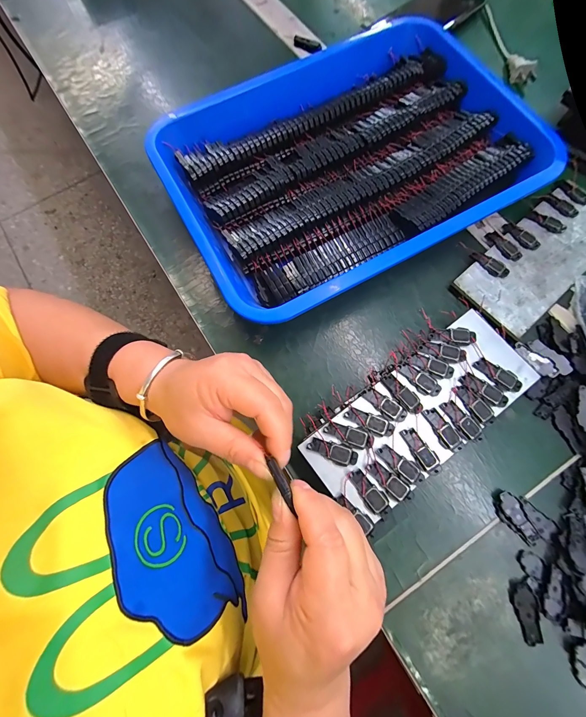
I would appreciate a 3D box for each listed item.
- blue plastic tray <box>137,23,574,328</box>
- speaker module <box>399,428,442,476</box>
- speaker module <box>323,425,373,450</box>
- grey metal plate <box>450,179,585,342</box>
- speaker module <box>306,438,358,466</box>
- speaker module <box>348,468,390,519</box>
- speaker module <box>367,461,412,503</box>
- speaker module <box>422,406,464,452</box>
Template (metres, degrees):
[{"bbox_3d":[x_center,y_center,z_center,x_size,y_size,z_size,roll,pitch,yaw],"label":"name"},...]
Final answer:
[{"bbox_3d":[0.061,-0.205,0.318,0.362,0.046,0.259,-28,76,-7],"label":"blue plastic tray"},{"bbox_3d":[0.101,0.073,0.234,0.015,0.004,0.039,-31,76,-8],"label":"speaker module"},{"bbox_3d":[0.044,0.061,0.237,0.040,0.004,0.015,15,75,5],"label":"speaker module"},{"bbox_3d":[0.256,-0.106,0.304,0.195,0.007,0.079,-40,78,-10],"label":"grey metal plate"},{"bbox_3d":[0.032,0.074,0.237,0.040,0.004,0.015,16,75,5],"label":"speaker module"},{"bbox_3d":[0.059,0.102,0.229,0.016,0.005,0.036,-32,72,-8],"label":"speaker module"},{"bbox_3d":[0.073,0.094,0.227,0.036,0.004,0.014,37,78,10],"label":"speaker module"},{"bbox_3d":[0.120,0.057,0.238,0.015,0.004,0.039,-35,77,-9],"label":"speaker module"}]

